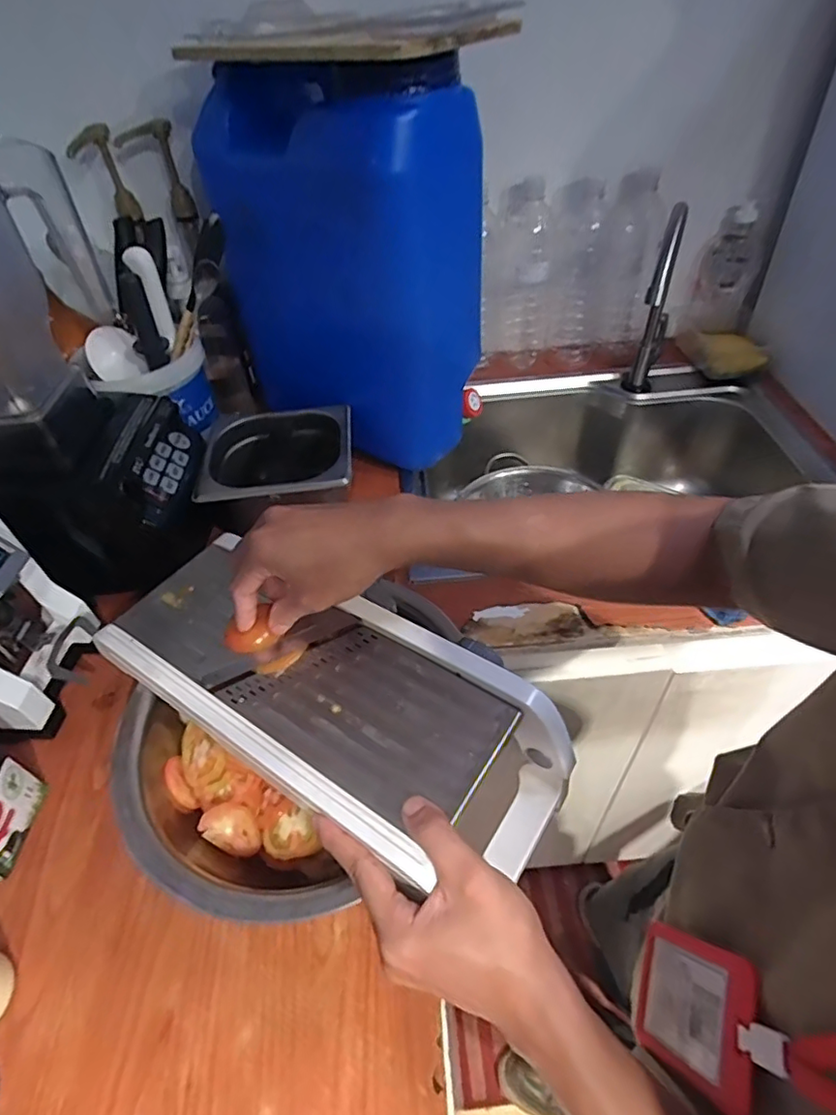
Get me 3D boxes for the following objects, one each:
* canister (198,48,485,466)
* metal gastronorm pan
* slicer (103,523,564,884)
[{"bbox_3d":[-0.082,-0.363,0.707,0.204,0.373,0.309,-35,54,-25],"label":"canister"},{"bbox_3d":[-0.163,-0.101,0.701,0.175,0.090,0.159,-6,47,-1],"label":"metal gastronorm pan"},{"bbox_3d":[-0.070,0.108,0.428,0.356,0.101,0.162,21,52,16],"label":"slicer"}]

